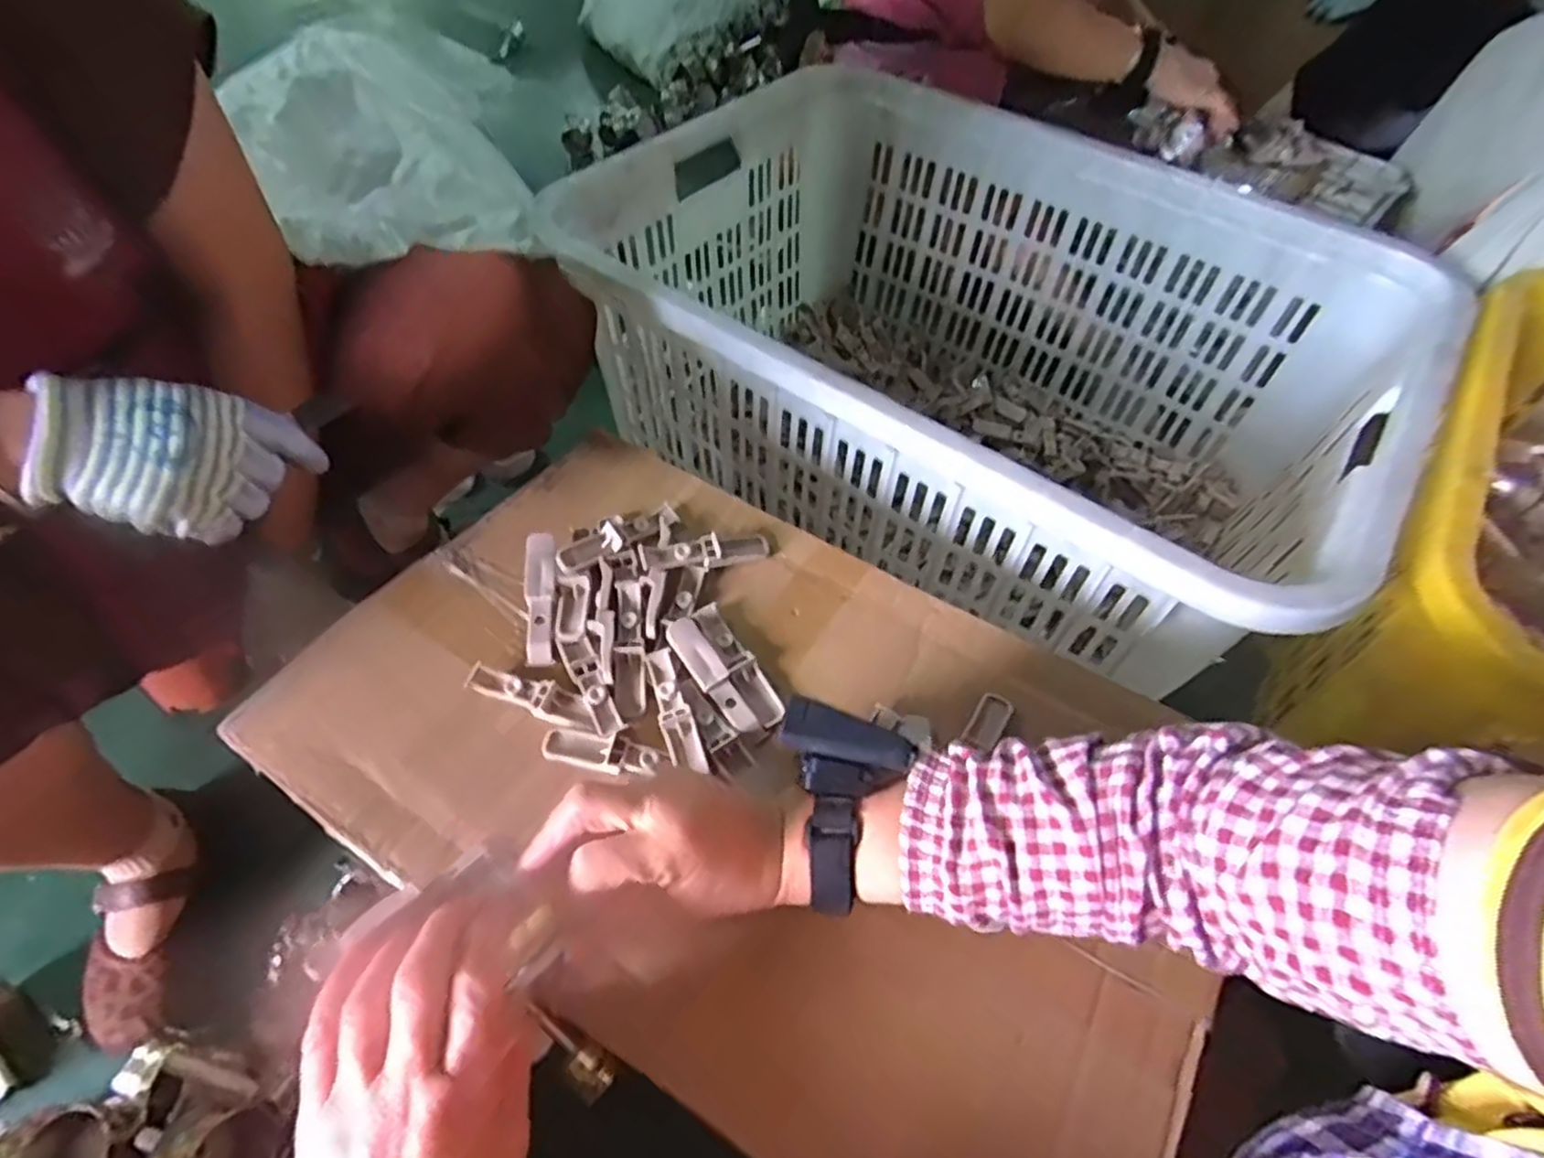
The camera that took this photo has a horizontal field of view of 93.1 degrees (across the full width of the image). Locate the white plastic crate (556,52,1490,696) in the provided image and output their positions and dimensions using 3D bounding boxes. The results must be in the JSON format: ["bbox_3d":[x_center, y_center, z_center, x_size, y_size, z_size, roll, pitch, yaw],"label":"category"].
[{"bbox_3d":[0.202,-0.231,0.854,0.785,0.358,0.553,33,60,18],"label":"white plastic crate"}]

